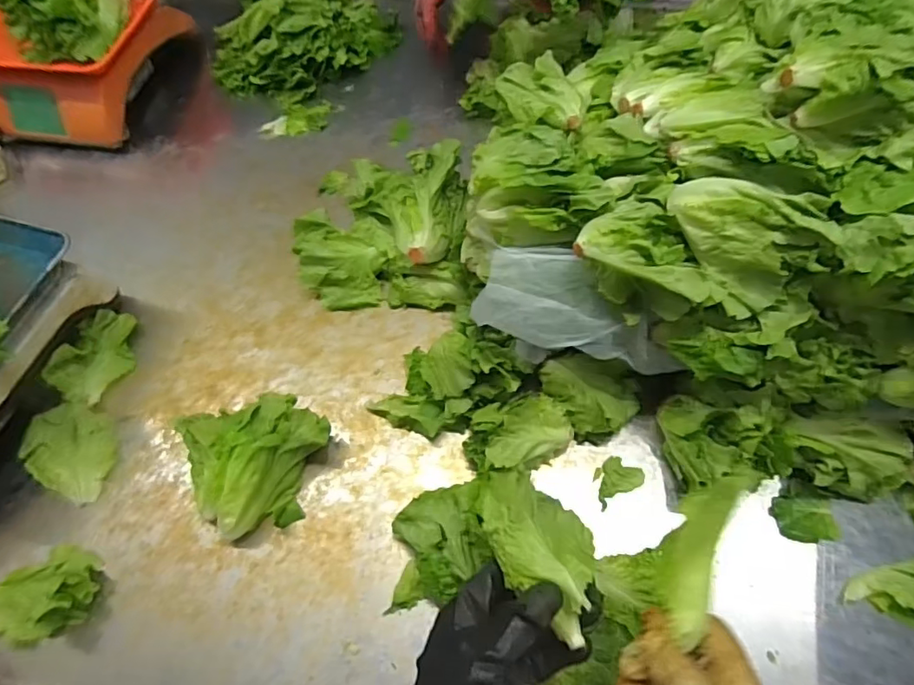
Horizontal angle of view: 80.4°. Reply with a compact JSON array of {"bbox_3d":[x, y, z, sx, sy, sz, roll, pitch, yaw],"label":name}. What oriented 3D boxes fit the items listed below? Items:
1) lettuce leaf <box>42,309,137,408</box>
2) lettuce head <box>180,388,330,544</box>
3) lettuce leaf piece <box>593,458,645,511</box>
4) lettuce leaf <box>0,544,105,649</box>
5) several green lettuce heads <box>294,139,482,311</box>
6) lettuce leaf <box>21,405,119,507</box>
[{"bbox_3d":[-0.390,0.012,0.589,0.063,0.038,0.110,11,62,9],"label":"lettuce leaf"},{"bbox_3d":[-0.195,0.117,0.514,0.140,0.069,0.123,-3,61,1],"label":"lettuce head"},{"bbox_3d":[0.153,0.131,0.522,0.050,0.011,0.036,-27,63,-12],"label":"lettuce leaf piece"},{"bbox_3d":[-0.376,0.220,0.475,0.116,0.041,0.080,3,61,4],"label":"lettuce leaf"},{"bbox_3d":[-0.083,-0.151,0.638,0.215,0.092,0.207,2,61,4],"label":"several green lettuce heads"},{"bbox_3d":[-0.395,0.109,0.558,0.101,0.018,0.082,19,64,13],"label":"lettuce leaf"}]

